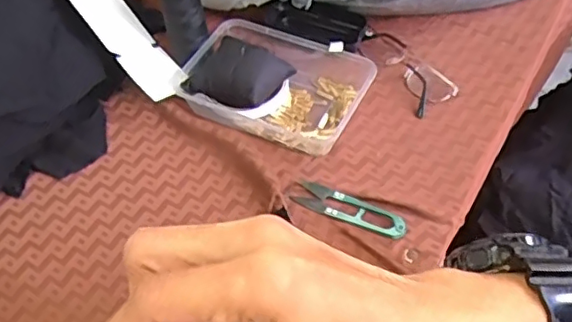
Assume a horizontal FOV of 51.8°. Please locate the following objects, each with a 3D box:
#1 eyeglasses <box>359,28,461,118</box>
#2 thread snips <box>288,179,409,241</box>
[{"bbox_3d":[0.119,-0.099,0.609,0.044,0.020,0.119,-28,54,-18],"label":"eyeglasses"},{"bbox_3d":[0.054,0.041,0.510,0.101,0.004,0.027,21,55,21],"label":"thread snips"}]

